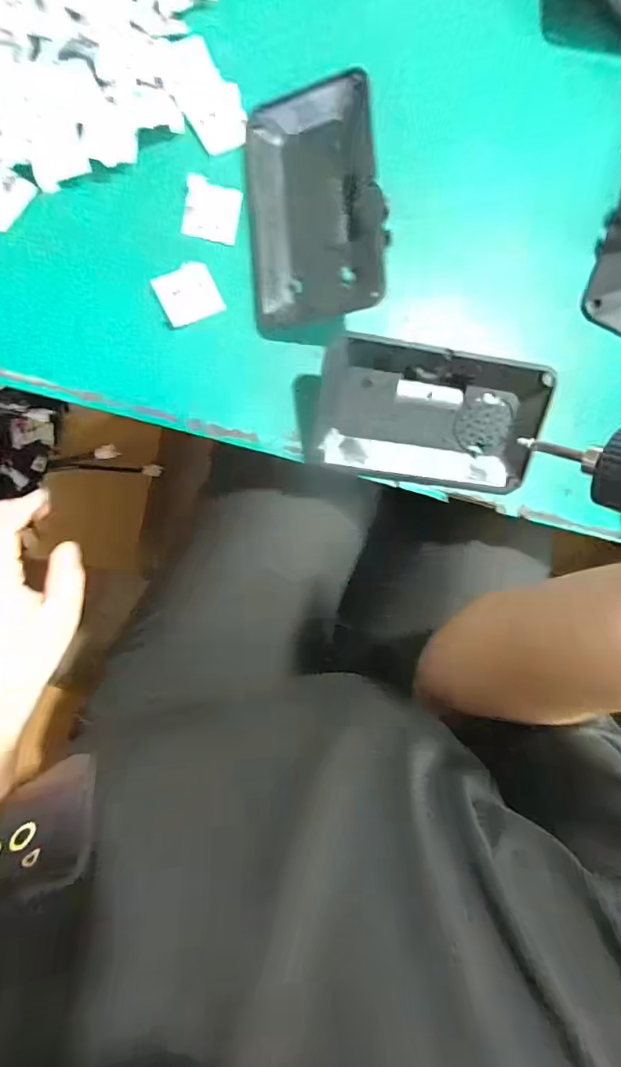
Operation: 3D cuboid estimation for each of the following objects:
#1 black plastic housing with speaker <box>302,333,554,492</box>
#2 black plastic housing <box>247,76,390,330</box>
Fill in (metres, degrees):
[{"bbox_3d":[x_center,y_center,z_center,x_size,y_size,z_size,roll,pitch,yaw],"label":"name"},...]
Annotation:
[{"bbox_3d":[0.080,-0.083,0.333,0.157,0.025,0.087,9,112,-5],"label":"black plastic housing with speaker"},{"bbox_3d":[0.001,-0.221,0.324,0.087,0.041,0.160,-5,88,-7],"label":"black plastic housing"}]

